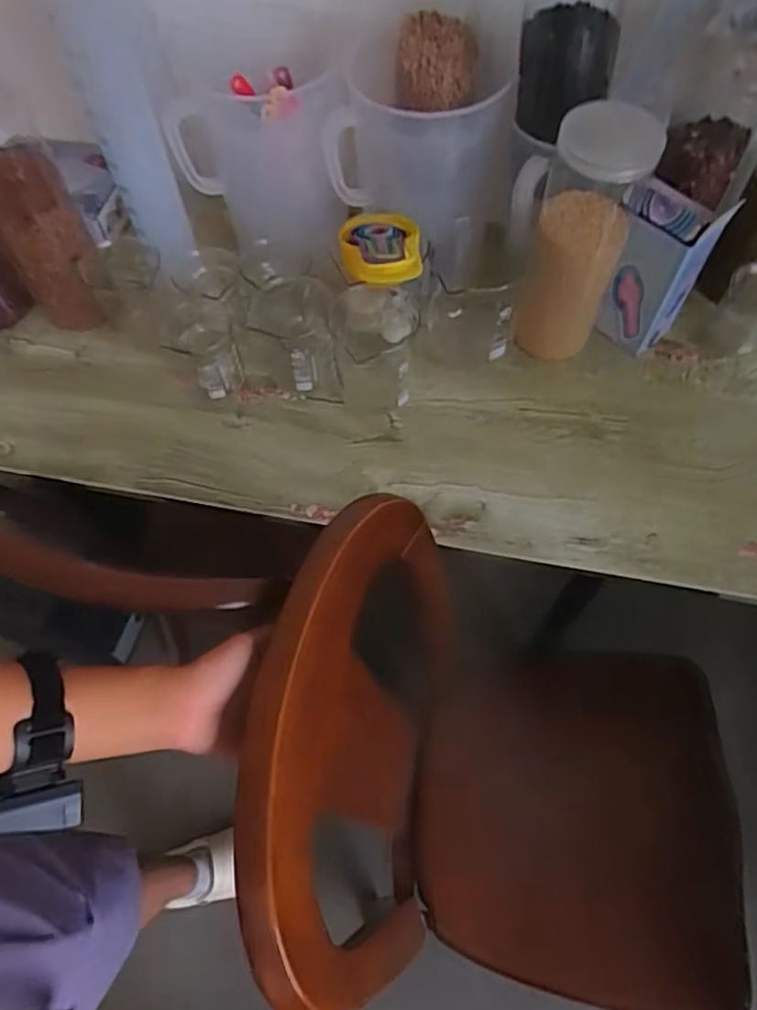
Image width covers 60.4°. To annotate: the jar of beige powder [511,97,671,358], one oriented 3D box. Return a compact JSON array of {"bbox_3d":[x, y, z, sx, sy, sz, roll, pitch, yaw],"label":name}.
[{"bbox_3d":[0.229,-0.295,0.753,0.104,0.271,0.116,15,64,9],"label":"jar of beige powder"}]

